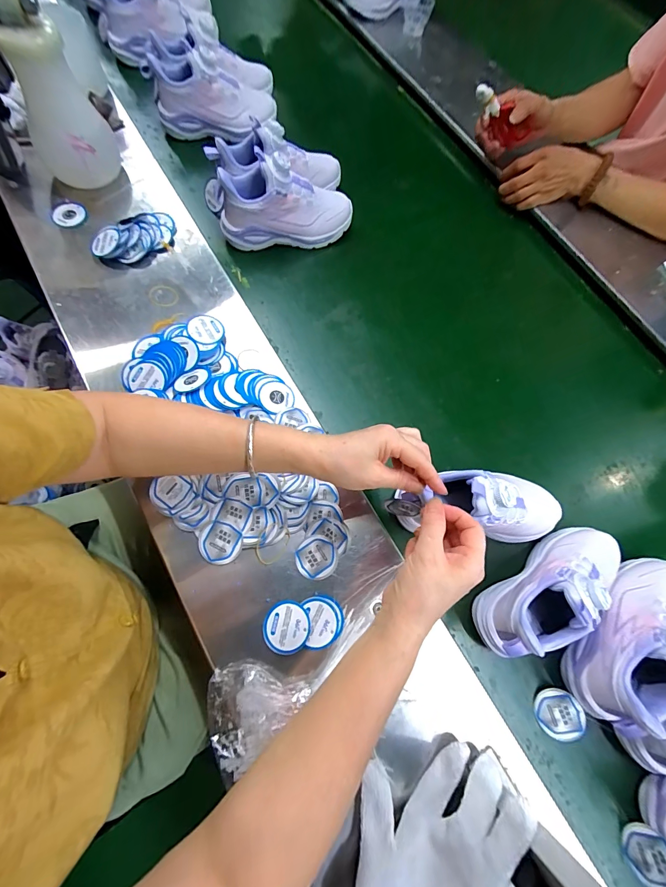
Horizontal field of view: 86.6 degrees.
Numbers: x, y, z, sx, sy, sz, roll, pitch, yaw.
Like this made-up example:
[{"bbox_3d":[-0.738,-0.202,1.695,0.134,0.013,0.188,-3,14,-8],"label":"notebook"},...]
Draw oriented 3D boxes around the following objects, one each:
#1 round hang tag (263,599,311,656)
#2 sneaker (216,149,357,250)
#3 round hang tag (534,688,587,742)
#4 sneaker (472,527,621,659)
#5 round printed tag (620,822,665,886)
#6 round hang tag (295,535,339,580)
[{"bbox_3d":[-0.050,0.199,0.384,0.049,0.005,0.051,0,69,0],"label":"round hang tag"},{"bbox_3d":[-0.070,-0.370,0.547,0.207,0.105,0.069,-10,75,-11],"label":"sneaker"},{"bbox_3d":[0.257,0.308,0.401,0.049,0.004,0.049,-6,72,19],"label":"round hang tag"},{"bbox_3d":[0.260,0.161,0.402,0.207,0.094,0.073,-32,77,-15],"label":"sneaker"},{"bbox_3d":[0.324,0.424,0.360,0.007,0.048,0.051,25,100,-33],"label":"round printed tag"},{"bbox_3d":[-0.019,0.132,0.410,0.048,0.007,0.048,2,71,-5],"label":"round hang tag"}]

